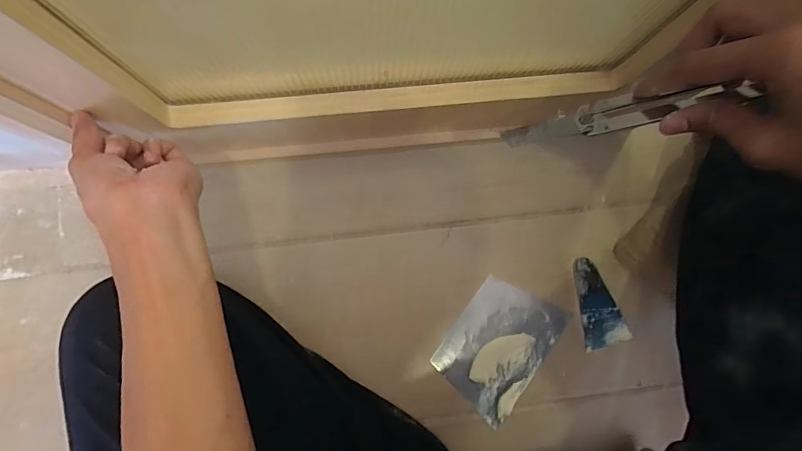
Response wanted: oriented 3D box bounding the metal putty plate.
[{"bbox_3d":[0.104,0.129,0.468,0.097,0.005,0.133,35,83,0],"label":"metal putty plate"}]

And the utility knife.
[{"bbox_3d":[0.139,-0.074,0.292,0.146,0.018,0.026,-7,83,32],"label":"utility knife"}]

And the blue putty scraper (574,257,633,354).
[{"bbox_3d":[0.213,0.083,0.475,0.049,0.004,0.095,-16,85,-5],"label":"blue putty scraper"}]

